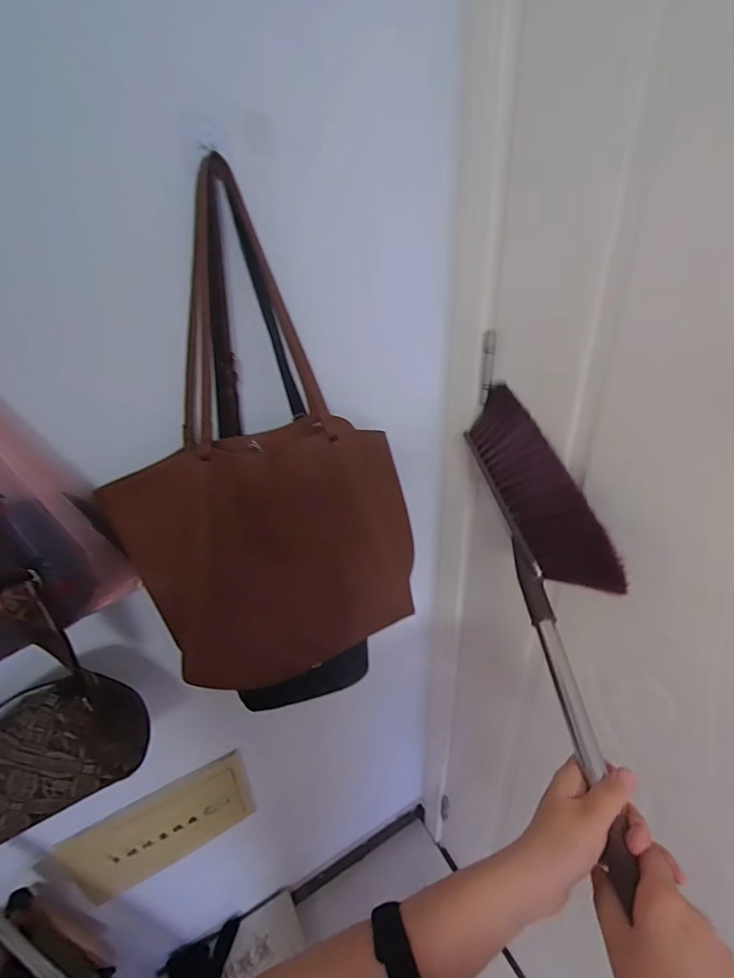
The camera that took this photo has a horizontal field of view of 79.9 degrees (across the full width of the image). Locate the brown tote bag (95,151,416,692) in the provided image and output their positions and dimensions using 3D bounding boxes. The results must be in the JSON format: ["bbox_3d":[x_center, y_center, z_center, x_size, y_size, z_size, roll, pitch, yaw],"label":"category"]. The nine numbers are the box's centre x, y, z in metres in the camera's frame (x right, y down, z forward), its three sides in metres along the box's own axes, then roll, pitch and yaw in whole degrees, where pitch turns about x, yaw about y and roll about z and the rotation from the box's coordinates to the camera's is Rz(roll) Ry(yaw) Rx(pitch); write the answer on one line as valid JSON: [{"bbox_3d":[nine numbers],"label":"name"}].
[{"bbox_3d":[-0.107,-0.006,0.514,0.341,0.528,0.169,-17,31,-25],"label":"brown tote bag"}]

